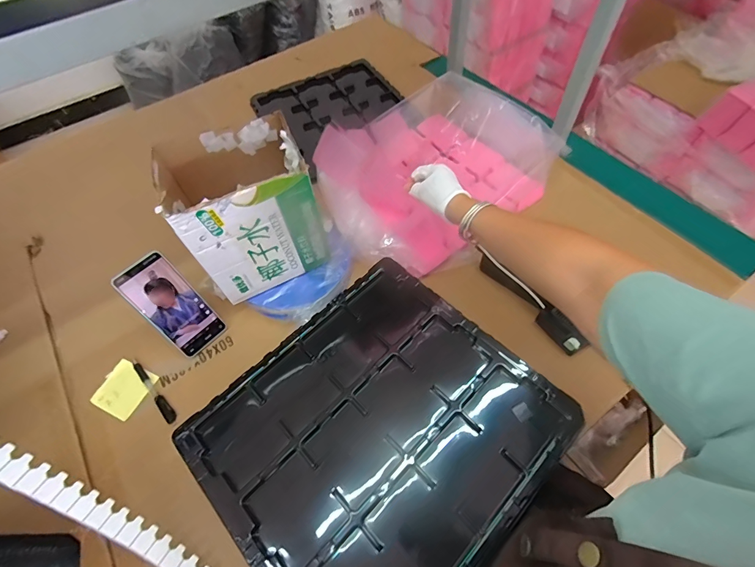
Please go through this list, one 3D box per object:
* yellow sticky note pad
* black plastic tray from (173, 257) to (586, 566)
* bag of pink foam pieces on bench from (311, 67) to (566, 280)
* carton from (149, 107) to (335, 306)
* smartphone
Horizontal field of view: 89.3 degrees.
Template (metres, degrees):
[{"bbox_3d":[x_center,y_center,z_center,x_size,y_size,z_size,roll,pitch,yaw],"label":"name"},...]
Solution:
[{"bbox_3d":[-0.394,0.163,0.596,0.077,0.005,0.074,20,61,15],"label":"yellow sticky note pad"},{"bbox_3d":[0.001,0.174,0.457,0.362,0.027,0.329,-40,64,-20],"label":"black plastic tray"},{"bbox_3d":[0.098,-0.210,0.708,0.333,0.115,0.406,30,64,20],"label":"bag of pink foam pieces on bench"},{"bbox_3d":[-0.193,-0.110,0.584,0.179,0.196,0.146,-23,59,-12],"label":"carton"},{"bbox_3d":[-0.315,0.035,0.592,0.077,0.165,0.008,-44,28,-22],"label":"smartphone"}]

